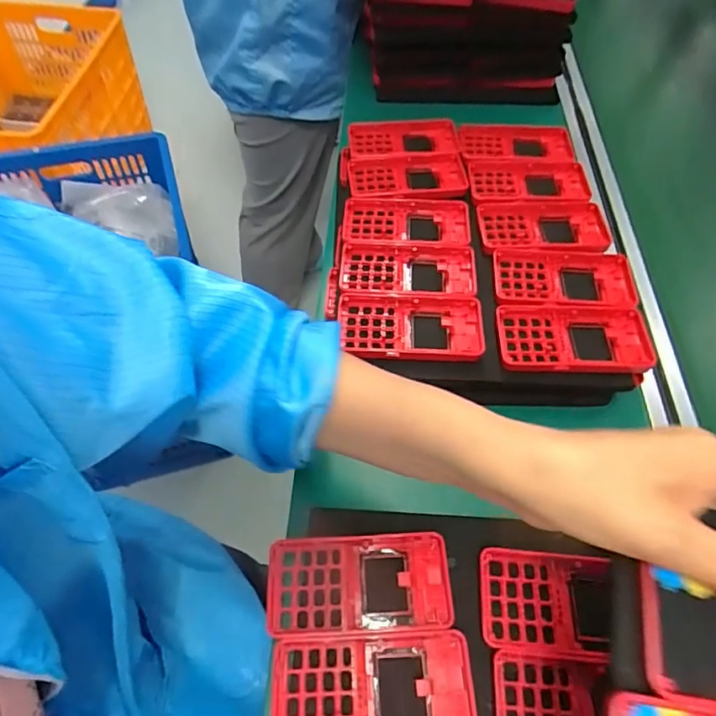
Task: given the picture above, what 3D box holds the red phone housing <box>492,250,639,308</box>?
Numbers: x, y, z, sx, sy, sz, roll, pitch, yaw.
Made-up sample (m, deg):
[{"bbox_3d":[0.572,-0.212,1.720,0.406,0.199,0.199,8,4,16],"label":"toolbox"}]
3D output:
[{"bbox_3d":[0.186,-0.069,0.474,0.125,0.017,0.069,4,56,1],"label":"red phone housing"}]

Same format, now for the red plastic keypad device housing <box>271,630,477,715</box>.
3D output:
[{"bbox_3d":[0.009,0.205,0.321,0.123,0.012,0.061,-2,56,-3],"label":"red plastic keypad device housing"}]

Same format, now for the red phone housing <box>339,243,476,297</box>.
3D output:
[{"bbox_3d":[0.046,-0.080,0.478,0.124,0.012,0.063,3,56,0],"label":"red phone housing"}]

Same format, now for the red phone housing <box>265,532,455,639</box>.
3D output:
[{"bbox_3d":[0.001,0.154,0.356,0.124,0.015,0.061,-1,56,-3],"label":"red phone housing"}]

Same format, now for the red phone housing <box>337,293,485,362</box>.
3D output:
[{"bbox_3d":[0.045,-0.026,0.442,0.122,0.013,0.064,3,56,0],"label":"red phone housing"}]

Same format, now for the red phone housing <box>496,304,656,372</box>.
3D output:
[{"bbox_3d":[0.179,-0.014,0.439,0.124,0.019,0.064,4,56,1],"label":"red phone housing"}]

